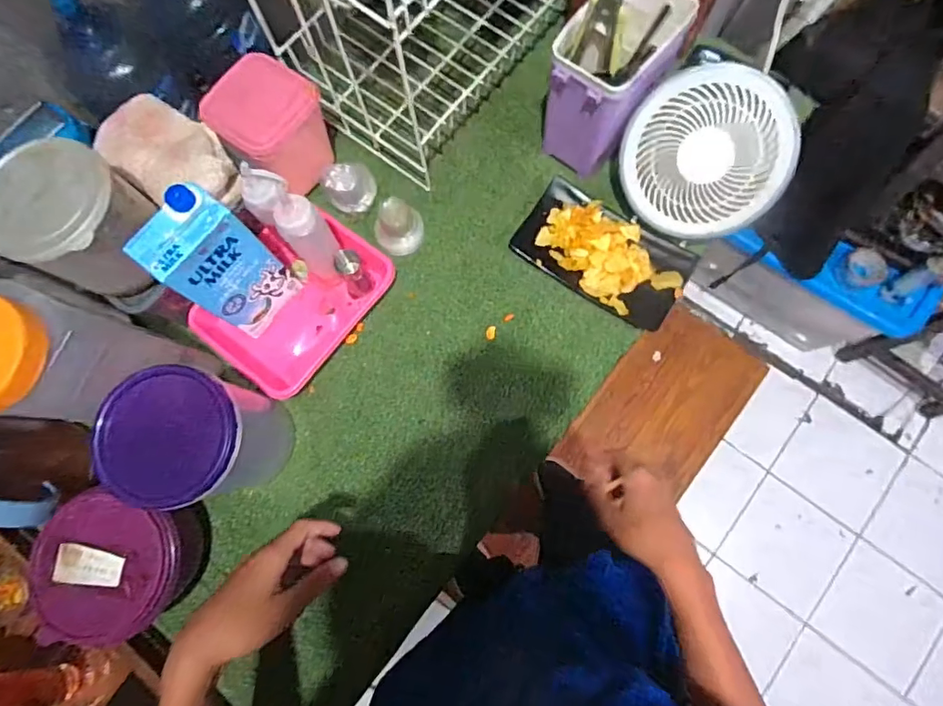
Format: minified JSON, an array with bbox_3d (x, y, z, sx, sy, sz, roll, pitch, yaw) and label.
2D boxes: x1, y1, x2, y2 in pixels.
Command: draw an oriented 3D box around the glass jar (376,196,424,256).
[{"bbox_3d":[-0.094,-0.164,0.668,0.060,0.054,0.052,-23,77,-4],"label":"glass jar"}]

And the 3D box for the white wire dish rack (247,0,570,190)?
[{"bbox_3d":[-0.021,-0.510,0.618,0.256,0.306,0.462,37,80,9],"label":"white wire dish rack"}]

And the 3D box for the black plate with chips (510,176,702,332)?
[{"bbox_3d":[0.169,-0.129,0.658,0.217,0.043,0.117,35,80,9],"label":"black plate with chips"}]

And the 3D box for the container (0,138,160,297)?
[{"bbox_3d":[-0.394,-0.133,0.518,0.122,0.099,0.125,0,77,1],"label":"container"}]

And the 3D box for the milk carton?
[{"bbox_3d":[-0.275,-0.093,0.579,0.062,0.201,0.092,36,80,9],"label":"milk carton"}]

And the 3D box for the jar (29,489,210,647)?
[{"bbox_3d":[-0.371,0.227,0.559,0.147,0.121,0.136,0,77,1],"label":"jar"}]

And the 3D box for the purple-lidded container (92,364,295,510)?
[{"bbox_3d":[-0.286,0.099,0.550,0.134,0.177,0.121,-3,77,1],"label":"purple-lidded container"}]

